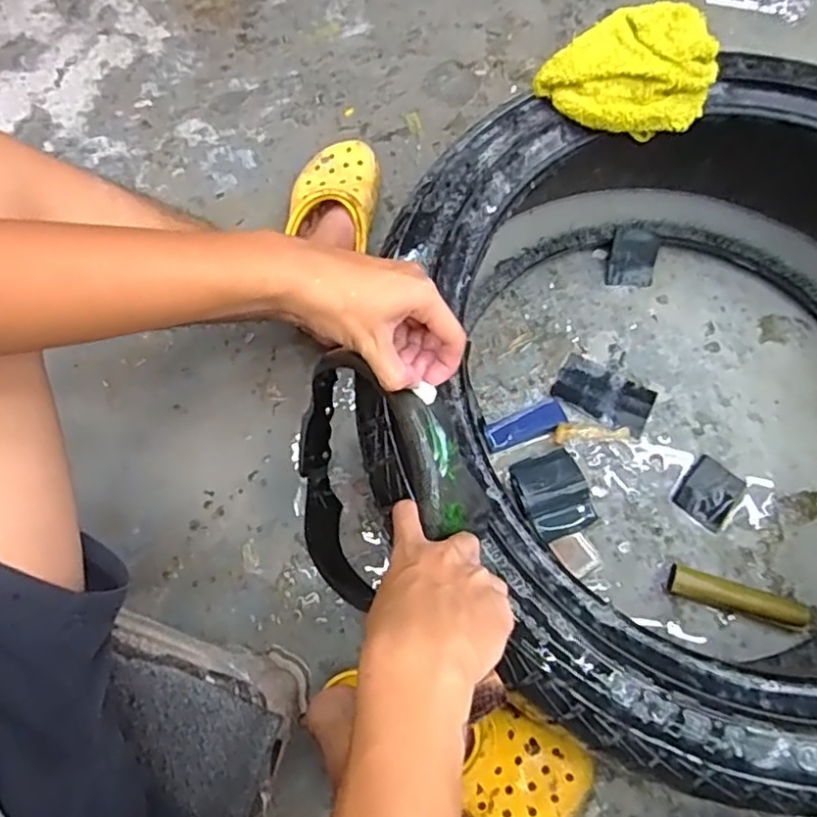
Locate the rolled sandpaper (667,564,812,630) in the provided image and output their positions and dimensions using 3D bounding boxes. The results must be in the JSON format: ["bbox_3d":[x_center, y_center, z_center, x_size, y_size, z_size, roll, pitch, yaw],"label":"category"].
[{"bbox_3d":[0.354,0.201,0.688,0.146,0.022,0.034,15,71,6],"label":"rolled sandpaper"}]

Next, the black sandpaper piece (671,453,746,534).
[{"bbox_3d":[0.344,0.096,0.735,0.062,0.004,0.073,38,75,13],"label":"black sandpaper piece"}]

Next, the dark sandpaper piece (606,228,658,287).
[{"bbox_3d":[0.287,-0.191,0.822,0.060,0.008,0.068,3,103,-4],"label":"dark sandpaper piece"}]

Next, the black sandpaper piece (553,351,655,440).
[{"bbox_3d":[0.236,-0.018,0.777,0.117,0.009,0.069,26,72,10],"label":"black sandpaper piece"}]

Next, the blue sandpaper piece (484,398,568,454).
[{"bbox_3d":[0.138,0.020,0.757,0.097,0.006,0.035,-23,81,-3],"label":"blue sandpaper piece"}]

